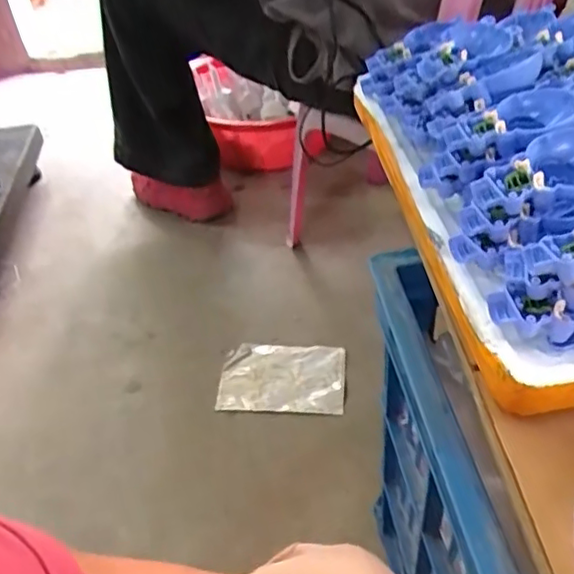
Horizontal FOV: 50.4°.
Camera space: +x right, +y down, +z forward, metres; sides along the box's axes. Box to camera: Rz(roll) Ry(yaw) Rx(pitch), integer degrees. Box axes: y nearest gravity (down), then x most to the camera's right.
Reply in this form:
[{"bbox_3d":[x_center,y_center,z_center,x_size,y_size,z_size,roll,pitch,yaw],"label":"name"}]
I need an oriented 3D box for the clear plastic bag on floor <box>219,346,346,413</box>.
[{"bbox_3d":[-0.007,0.142,0.969,0.193,0.014,0.134,-1,42,5],"label":"clear plastic bag on floor"}]

